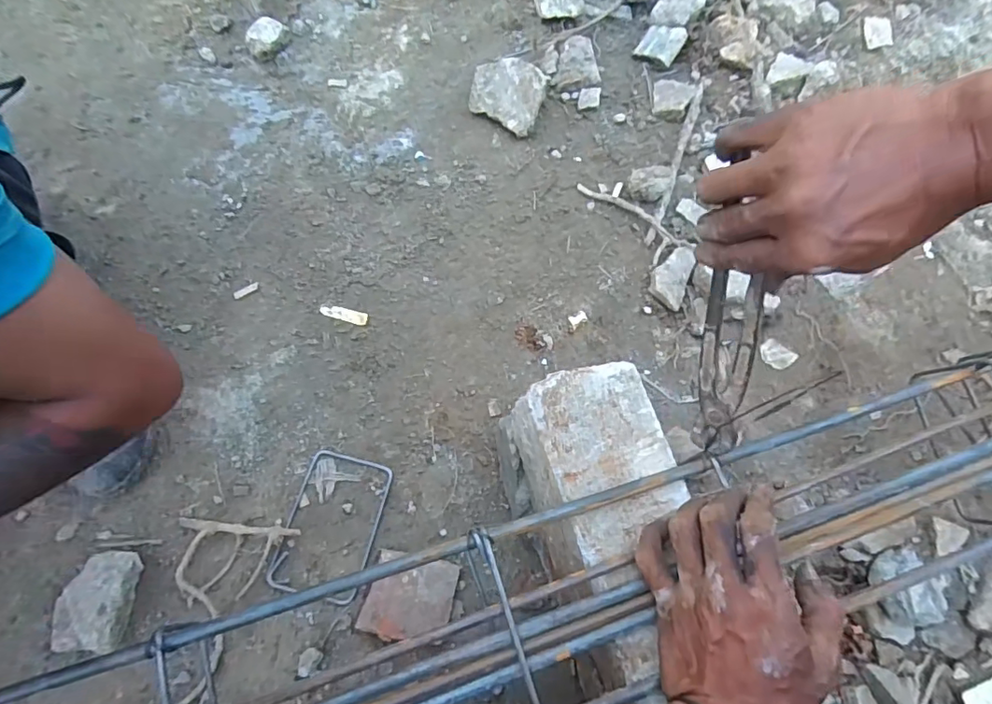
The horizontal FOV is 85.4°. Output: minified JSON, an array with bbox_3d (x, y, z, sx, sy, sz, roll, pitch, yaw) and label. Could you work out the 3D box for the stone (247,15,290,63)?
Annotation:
[{"bbox_3d":[-0.333,-0.458,0.787,0.063,0.034,0.046,-21,72,-10],"label":"stone"}]

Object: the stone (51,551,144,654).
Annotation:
[{"bbox_3d":[-0.384,0.238,0.516,0.059,0.033,0.085,2,69,-2],"label":"stone"}]

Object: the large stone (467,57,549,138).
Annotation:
[{"bbox_3d":[0.016,-0.370,0.770,0.101,0.051,0.096,12,69,2],"label":"large stone"}]

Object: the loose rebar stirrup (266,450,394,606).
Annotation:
[{"bbox_3d":[-0.174,0.184,0.574,0.096,0.010,0.145,14,69,3],"label":"loose rebar stirrup"}]

